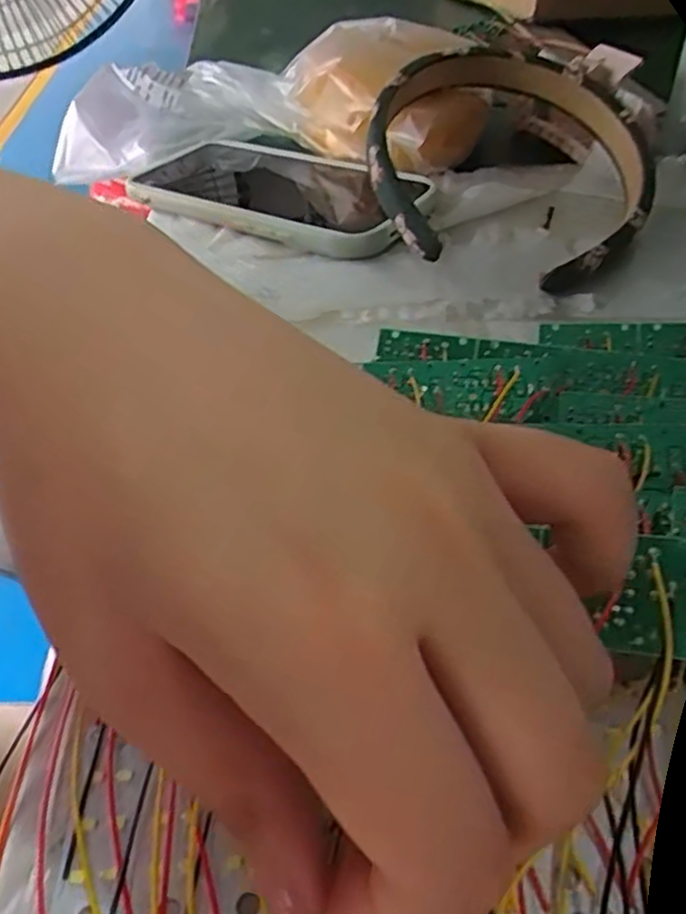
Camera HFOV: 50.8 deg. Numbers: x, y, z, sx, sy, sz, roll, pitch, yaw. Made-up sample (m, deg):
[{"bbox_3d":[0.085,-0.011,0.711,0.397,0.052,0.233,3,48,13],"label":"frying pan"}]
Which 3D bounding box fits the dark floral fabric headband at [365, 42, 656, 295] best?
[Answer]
[{"bbox_3d":[0.080,-0.145,0.344,0.128,0.062,0.150,11,43,12],"label":"dark floral fabric headband"}]

